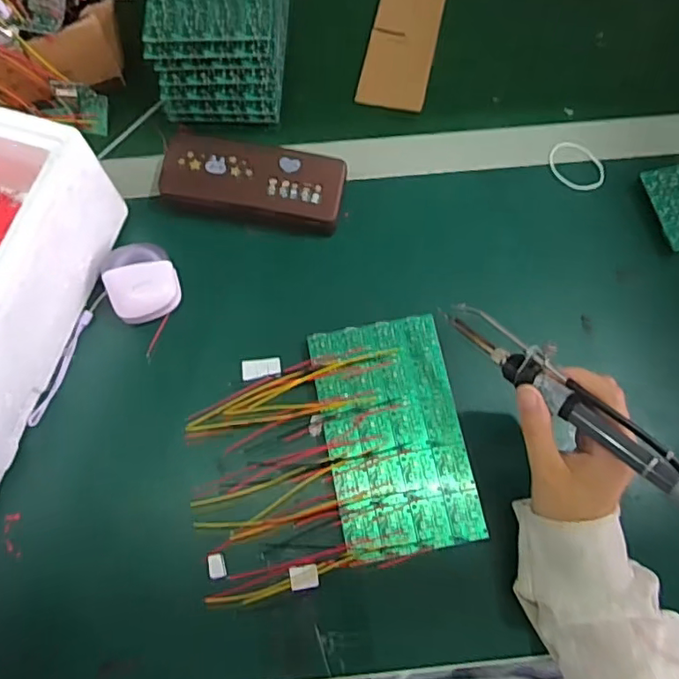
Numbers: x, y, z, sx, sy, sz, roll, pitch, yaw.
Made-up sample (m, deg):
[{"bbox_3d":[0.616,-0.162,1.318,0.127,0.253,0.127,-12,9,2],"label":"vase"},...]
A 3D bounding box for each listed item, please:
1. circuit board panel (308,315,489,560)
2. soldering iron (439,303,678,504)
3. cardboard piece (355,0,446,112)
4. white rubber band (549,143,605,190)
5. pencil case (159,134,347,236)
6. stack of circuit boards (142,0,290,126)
[{"bbox_3d":[0.042,0.070,0.431,0.102,0.005,0.172,-9,72,-3],"label":"circuit board panel"},{"bbox_3d":[0.141,0.035,0.343,0.026,0.027,0.202,-38,56,-12],"label":"soldering iron"},{"bbox_3d":[0.067,-0.312,0.577,0.068,0.006,0.181,12,74,4],"label":"cardboard piece"},{"bbox_3d":[0.219,-0.160,0.518,0.042,0.004,0.055,-31,75,-10],"label":"white rubber band"},{"bbox_3d":[-0.074,-0.135,0.487,0.155,0.028,0.071,11,72,3],"label":"pencil case"},{"bbox_3d":[-0.106,-0.306,0.518,0.106,0.091,0.182,2,72,0],"label":"stack of circuit boards"}]

